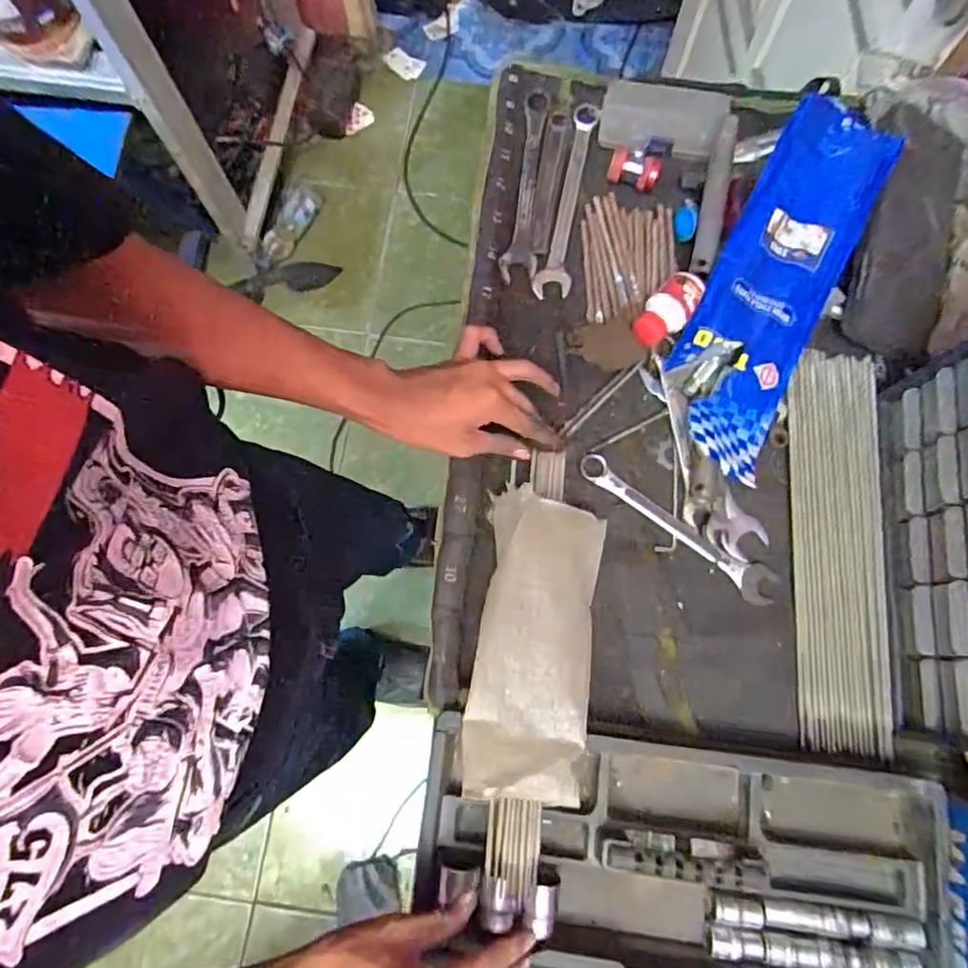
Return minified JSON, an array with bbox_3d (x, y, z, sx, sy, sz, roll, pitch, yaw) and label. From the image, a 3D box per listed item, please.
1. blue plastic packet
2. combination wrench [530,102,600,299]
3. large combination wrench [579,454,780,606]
[{"bbox_3d":[0.258,-0.176,0.537,0.108,0.033,0.338,23,90,0],"label":"blue plastic packet"},{"bbox_3d":[0.088,-0.287,0.611,0.034,0.018,0.216,13,77,4],"label":"combination wrench"},{"bbox_3d":[0.168,0.038,0.535,0.196,0.009,0.033,35,79,8],"label":"large combination wrench"}]

